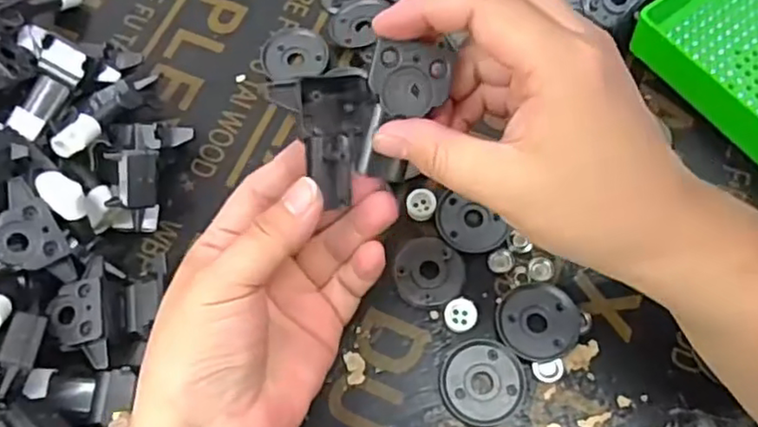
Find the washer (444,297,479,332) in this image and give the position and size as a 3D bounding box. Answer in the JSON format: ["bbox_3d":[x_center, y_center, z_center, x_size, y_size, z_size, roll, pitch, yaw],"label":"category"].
[{"bbox_3d":[0.045,0.055,0.355,0.018,0.004,0.018,-1,68,3],"label":"washer"}]

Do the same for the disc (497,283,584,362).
[{"bbox_3d":[0.087,0.058,0.348,0.045,0.006,0.041,-1,68,3],"label":"disc"}]

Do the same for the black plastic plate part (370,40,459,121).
[{"bbox_3d":[0.013,-0.053,0.259,0.031,0.004,0.029,0,109,-6],"label":"black plastic plate part"}]

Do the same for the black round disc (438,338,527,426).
[{"bbox_3d":[0.055,0.089,0.341,0.043,0.006,0.044,-1,68,3],"label":"black round disc"}]

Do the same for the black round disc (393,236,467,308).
[{"bbox_3d":[0.029,0.033,0.365,0.039,0.004,0.039,-1,68,3],"label":"black round disc"}]

